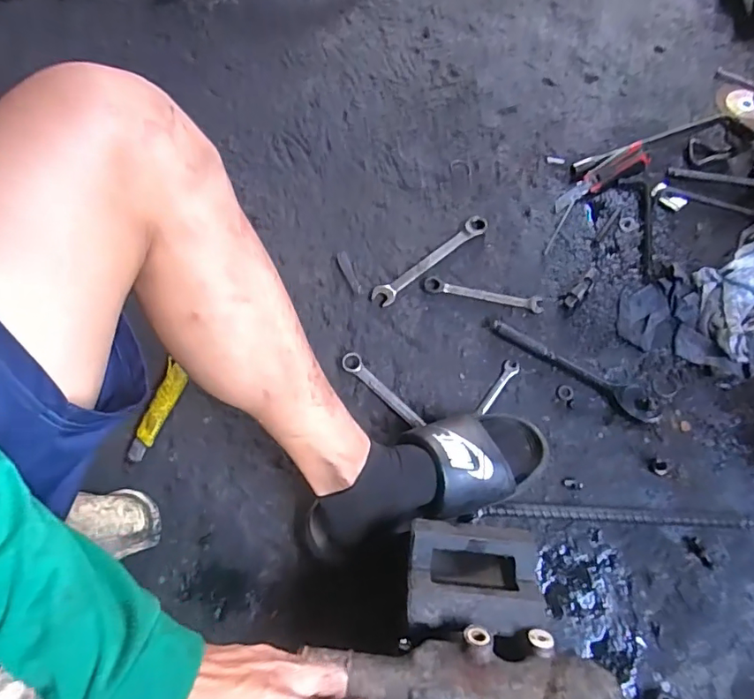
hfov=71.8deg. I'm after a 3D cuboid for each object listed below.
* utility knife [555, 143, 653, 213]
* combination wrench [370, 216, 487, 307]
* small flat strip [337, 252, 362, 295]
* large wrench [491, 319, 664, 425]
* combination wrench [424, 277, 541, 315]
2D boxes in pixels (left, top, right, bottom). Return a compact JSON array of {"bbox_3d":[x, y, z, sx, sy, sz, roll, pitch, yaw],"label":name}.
[{"bbox_3d":[0.358,-0.278,0.840,0.184,0.018,0.038,-28,68,-10],"label":"utility knife"},{"bbox_3d":[0.082,-0.136,0.788,0.214,0.014,0.028,-37,69,-13],"label":"combination wrench"},{"bbox_3d":[-0.040,-0.118,0.773,0.019,0.005,0.080,-22,67,-8],"label":"small flat strip"},{"bbox_3d":[0.272,0.020,0.710,0.240,0.022,0.041,34,71,16],"label":"large wrench"},{"bbox_3d":[0.154,-0.080,0.764,0.172,0.010,0.023,12,67,7],"label":"combination wrench"}]

